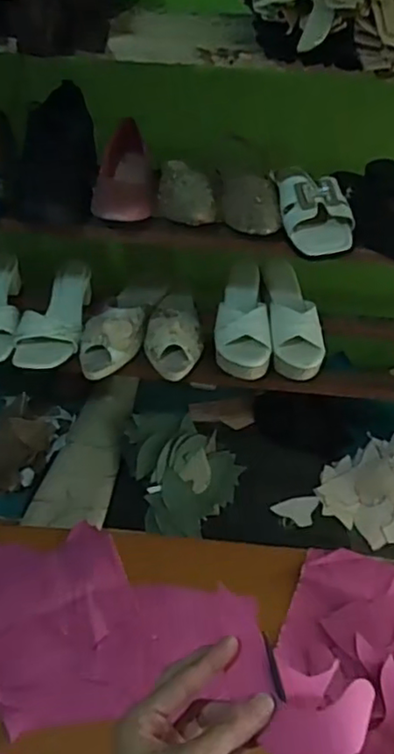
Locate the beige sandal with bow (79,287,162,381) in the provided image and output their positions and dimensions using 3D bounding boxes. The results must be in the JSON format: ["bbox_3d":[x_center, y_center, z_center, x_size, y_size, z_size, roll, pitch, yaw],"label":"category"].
[{"bbox_3d":[-0.117,-0.096,1.004,0.085,0.056,0.240,15,44,14],"label":"beige sandal with bow"}]

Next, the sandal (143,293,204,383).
[{"bbox_3d":[-0.037,-0.089,1.004,0.089,0.058,0.212,-1,43,-3],"label":"sandal"}]

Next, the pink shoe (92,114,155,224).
[{"bbox_3d":[-0.099,-0.274,0.857,0.072,0.055,0.213,-1,43,-3],"label":"pink shoe"}]

